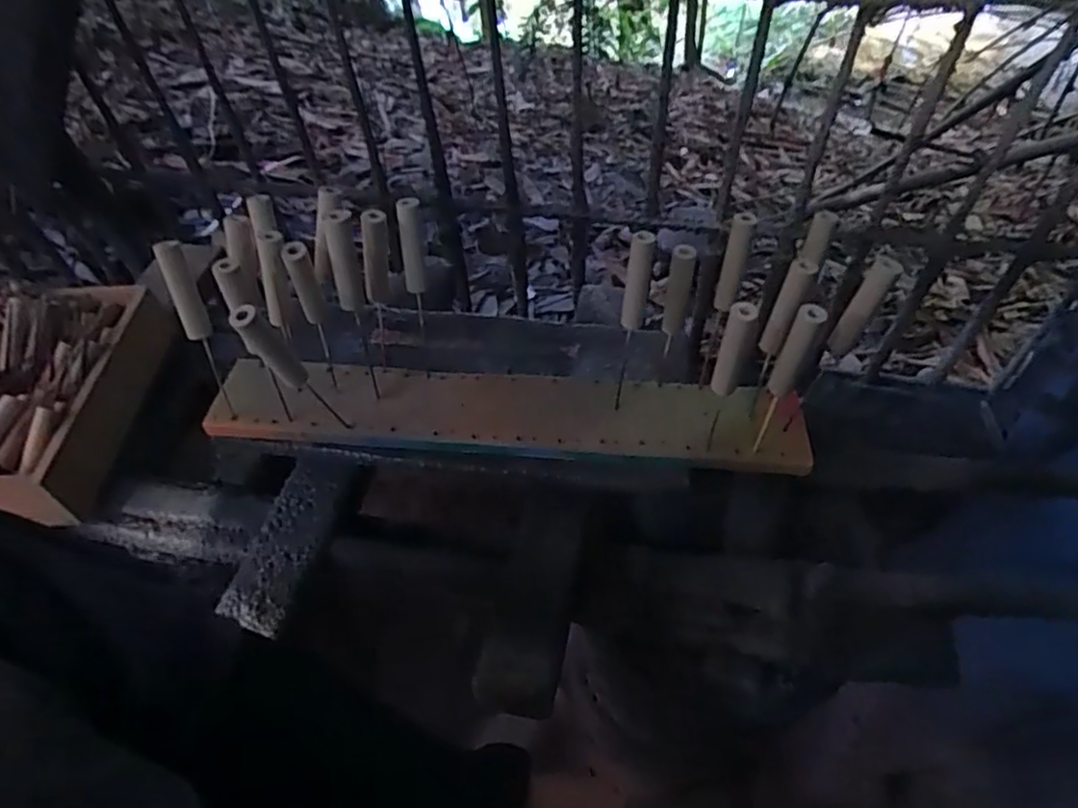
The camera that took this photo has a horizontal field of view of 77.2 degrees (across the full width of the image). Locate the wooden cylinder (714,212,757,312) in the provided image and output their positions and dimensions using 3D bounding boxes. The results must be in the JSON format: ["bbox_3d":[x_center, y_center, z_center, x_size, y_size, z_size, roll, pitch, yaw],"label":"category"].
[{"bbox_3d":[0.155,-0.111,0.539,0.018,0.089,0.018,13,55,14],"label":"wooden cylinder"}]

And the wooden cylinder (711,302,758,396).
[{"bbox_3d":[0.145,-0.040,0.504,0.020,0.088,0.017,13,55,15],"label":"wooden cylinder"}]

